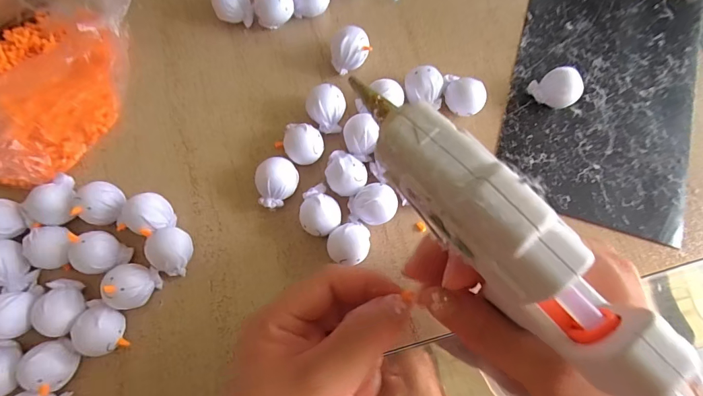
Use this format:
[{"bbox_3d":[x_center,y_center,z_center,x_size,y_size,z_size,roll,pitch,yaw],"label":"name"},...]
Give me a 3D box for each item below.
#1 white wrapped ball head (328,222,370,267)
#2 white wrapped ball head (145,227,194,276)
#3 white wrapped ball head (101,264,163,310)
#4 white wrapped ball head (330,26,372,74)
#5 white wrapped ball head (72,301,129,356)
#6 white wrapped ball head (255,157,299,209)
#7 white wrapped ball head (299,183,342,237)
[{"bbox_3d":[-0.002,0.029,0.236,0.024,0.027,0.024,0,76,-1],"label":"white wrapped ball head"},{"bbox_3d":[-0.109,0.032,0.235,0.024,0.022,0.026,0,76,-1],"label":"white wrapped ball head"},{"bbox_3d":[-0.128,0.051,0.225,0.022,0.031,0.025,-6,76,-3],"label":"white wrapped ball head"},{"bbox_3d":[0.000,-0.100,0.268,0.026,0.031,0.021,-26,78,-8],"label":"white wrapped ball head"},{"bbox_3d":[-0.144,0.073,0.221,0.021,0.025,0.031,-15,77,-5],"label":"white wrapped ball head"},{"bbox_3d":[-0.047,-0.009,0.246,0.026,0.025,0.029,-10,76,-4],"label":"white wrapped ball head"},{"bbox_3d":[-0.021,0.009,0.242,0.024,0.025,0.029,-34,79,-9],"label":"white wrapped ball head"}]

